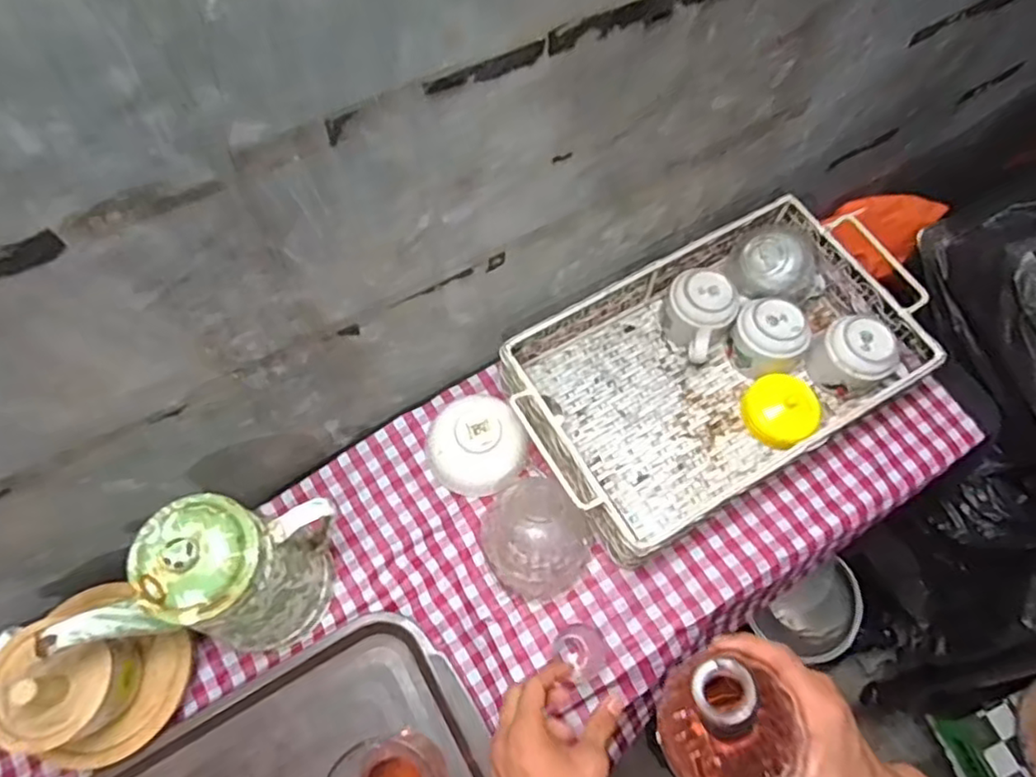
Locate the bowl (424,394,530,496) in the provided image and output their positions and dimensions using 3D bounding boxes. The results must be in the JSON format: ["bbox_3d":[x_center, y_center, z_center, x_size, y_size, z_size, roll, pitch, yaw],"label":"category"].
[{"bbox_3d":[-0.042,0.058,0.664,0.104,0.059,0.096,1,66,-3],"label":"bowl"}]

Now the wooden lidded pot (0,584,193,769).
[{"bbox_3d":[-0.372,0.253,0.554,0.120,0.143,0.138,5,66,-1],"label":"wooden lidded pot"}]

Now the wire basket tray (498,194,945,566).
[{"bbox_3d":[0.210,-0.024,0.690,0.421,0.086,0.259,-28,70,-15],"label":"wire basket tray"}]

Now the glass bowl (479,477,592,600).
[{"bbox_3d":[0.017,0.143,0.622,0.113,0.070,0.099,31,68,11],"label":"glass bowl"}]

